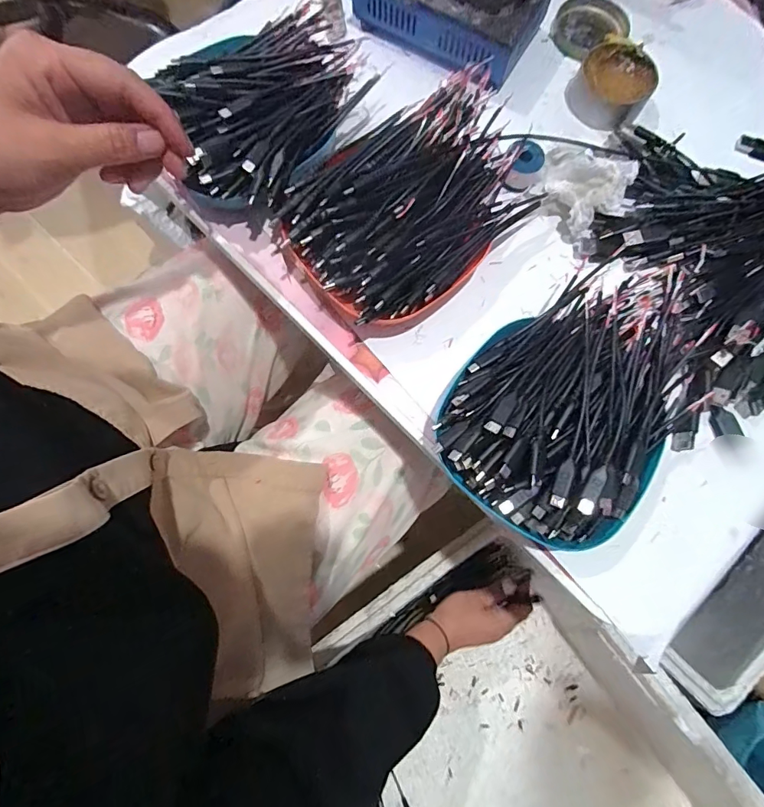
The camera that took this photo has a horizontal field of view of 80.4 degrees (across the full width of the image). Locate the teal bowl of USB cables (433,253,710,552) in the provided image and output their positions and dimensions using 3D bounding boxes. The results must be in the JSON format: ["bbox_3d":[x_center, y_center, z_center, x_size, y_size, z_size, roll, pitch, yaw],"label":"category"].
[{"bbox_3d":[0.126,-0.001,0.305,0.136,0.056,0.182,38,80,8],"label":"teal bowl of USB cables"}]

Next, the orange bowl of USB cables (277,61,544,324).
[{"bbox_3d":[0.021,-0.145,0.333,0.182,0.067,0.133,-37,80,-8],"label":"orange bowl of USB cables"}]

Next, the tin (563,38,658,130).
[{"bbox_3d":[0.199,-0.275,0.389,0.066,0.027,0.078,30,79,6],"label":"tin"}]

